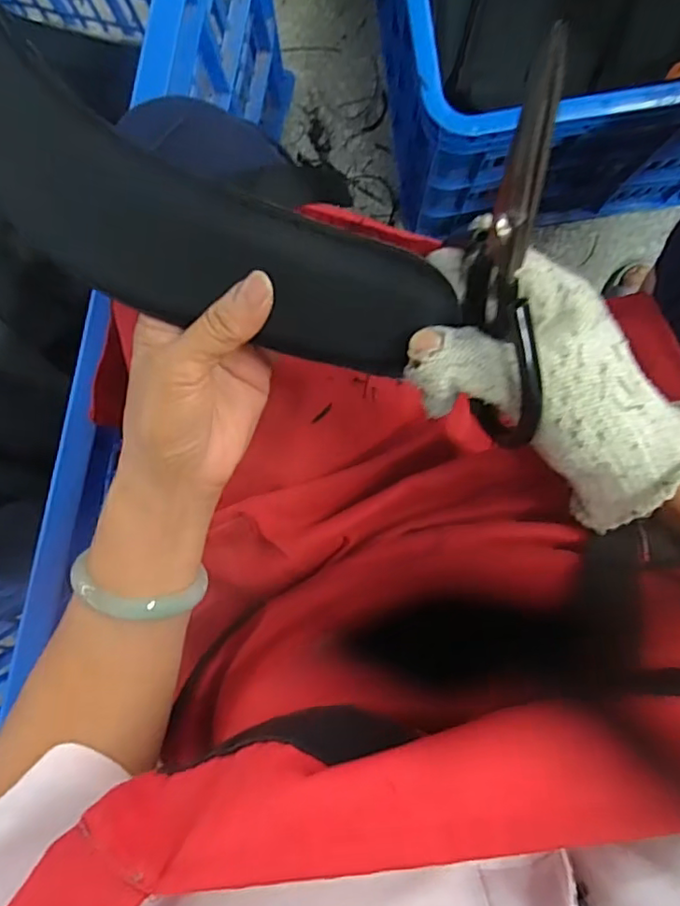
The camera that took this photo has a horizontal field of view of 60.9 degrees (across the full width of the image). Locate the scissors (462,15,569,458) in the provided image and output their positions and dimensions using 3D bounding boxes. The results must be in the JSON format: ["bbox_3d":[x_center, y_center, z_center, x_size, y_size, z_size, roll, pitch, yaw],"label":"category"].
[{"bbox_3d":[0.067,-0.071,0.235,0.020,0.054,0.165,-8,134,2],"label":"scissors"}]

